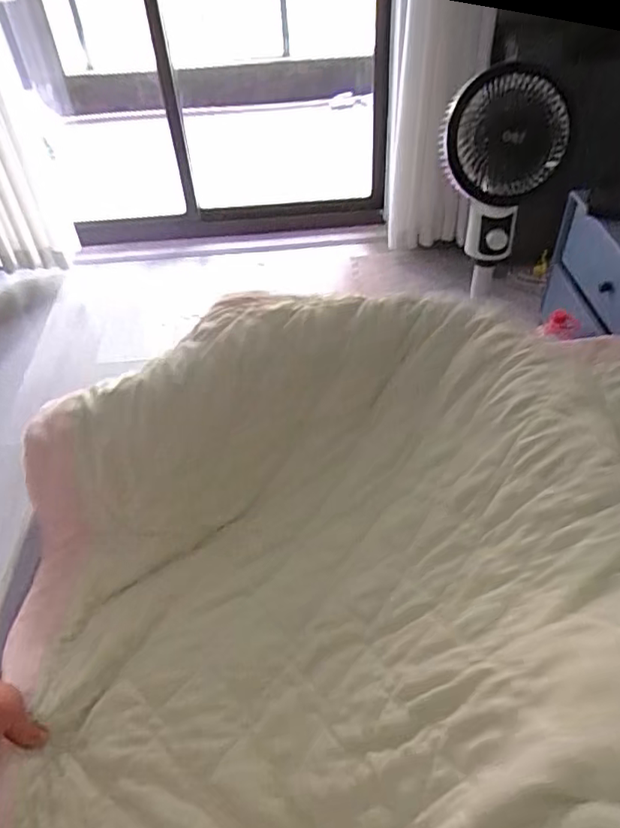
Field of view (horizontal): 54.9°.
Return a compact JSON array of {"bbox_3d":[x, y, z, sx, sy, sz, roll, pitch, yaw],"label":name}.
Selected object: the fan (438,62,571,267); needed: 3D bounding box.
[{"bbox_3d":[0.354,-0.473,1.108,0.218,0.367,0.191,11,46,13],"label":"fan"}]

